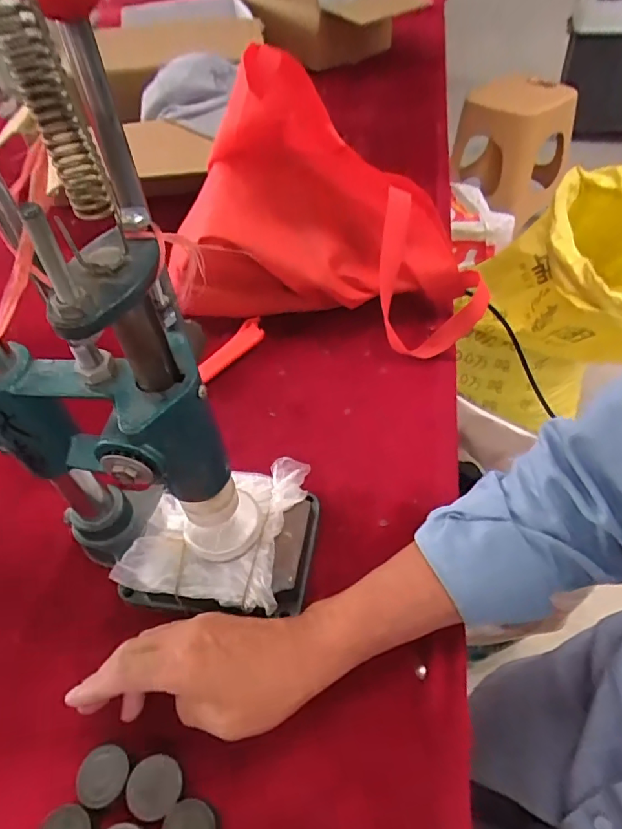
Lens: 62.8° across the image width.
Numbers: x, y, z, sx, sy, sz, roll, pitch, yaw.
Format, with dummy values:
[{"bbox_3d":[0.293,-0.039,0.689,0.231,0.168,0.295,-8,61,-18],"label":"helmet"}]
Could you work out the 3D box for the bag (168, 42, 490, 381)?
[{"bbox_3d":[0.012,-0.214,0.552,0.319,0.222,0.210,-5,49,0],"label":"bag"}]

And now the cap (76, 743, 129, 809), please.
[{"bbox_3d":[-0.130,0.227,0.321,0.030,0.009,0.032,-2,49,2],"label":"cap"}]

